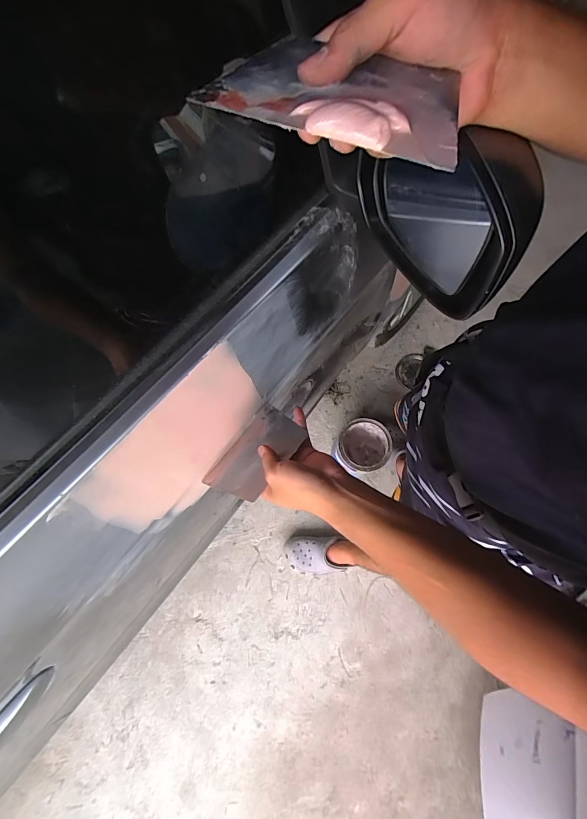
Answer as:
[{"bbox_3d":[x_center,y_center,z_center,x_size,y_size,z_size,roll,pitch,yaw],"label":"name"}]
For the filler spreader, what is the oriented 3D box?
[{"bbox_3d":[-0.050,0.058,0.485,0.099,0.005,0.138,22,64,40],"label":"filler spreader"}]

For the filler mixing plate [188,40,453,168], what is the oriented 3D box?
[{"bbox_3d":[0.028,-0.181,0.198,0.139,0.012,0.091,21,67,9],"label":"filler mixing plate"}]

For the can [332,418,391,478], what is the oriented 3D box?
[{"bbox_3d":[0.225,0.133,1.214,0.162,0.227,0.163,0,73,0],"label":"can"}]

